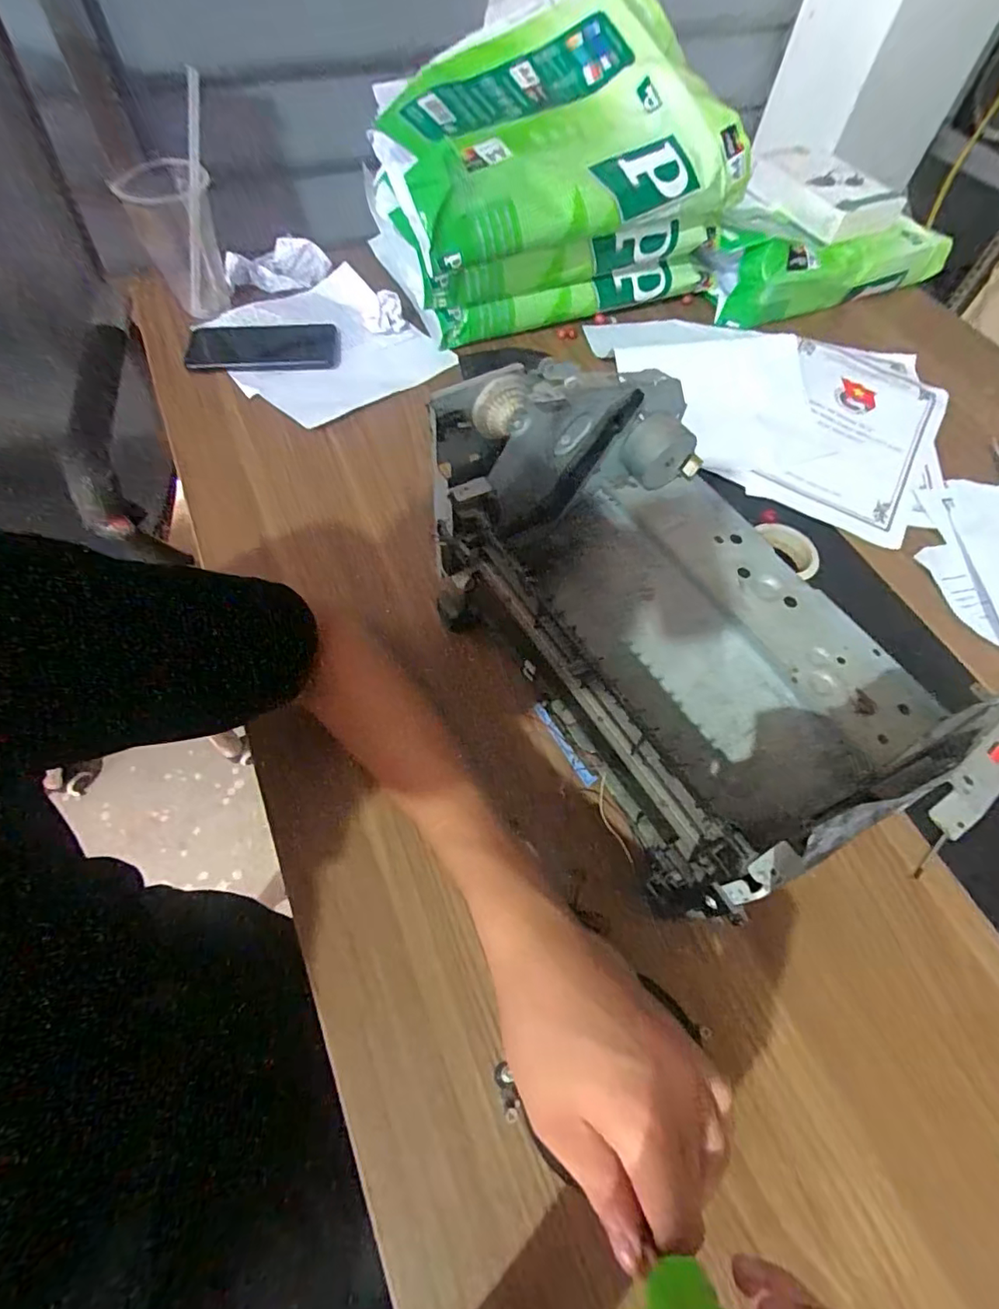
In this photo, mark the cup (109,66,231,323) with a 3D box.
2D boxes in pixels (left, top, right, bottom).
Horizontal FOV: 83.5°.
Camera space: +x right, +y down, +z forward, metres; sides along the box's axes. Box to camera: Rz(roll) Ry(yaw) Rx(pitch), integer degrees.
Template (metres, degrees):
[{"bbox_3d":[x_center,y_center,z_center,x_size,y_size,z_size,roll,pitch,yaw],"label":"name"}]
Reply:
[{"bbox_3d":[-0.335,-0.462,0.599,0.104,0.188,0.088,-21,64,-14],"label":"cup"}]

